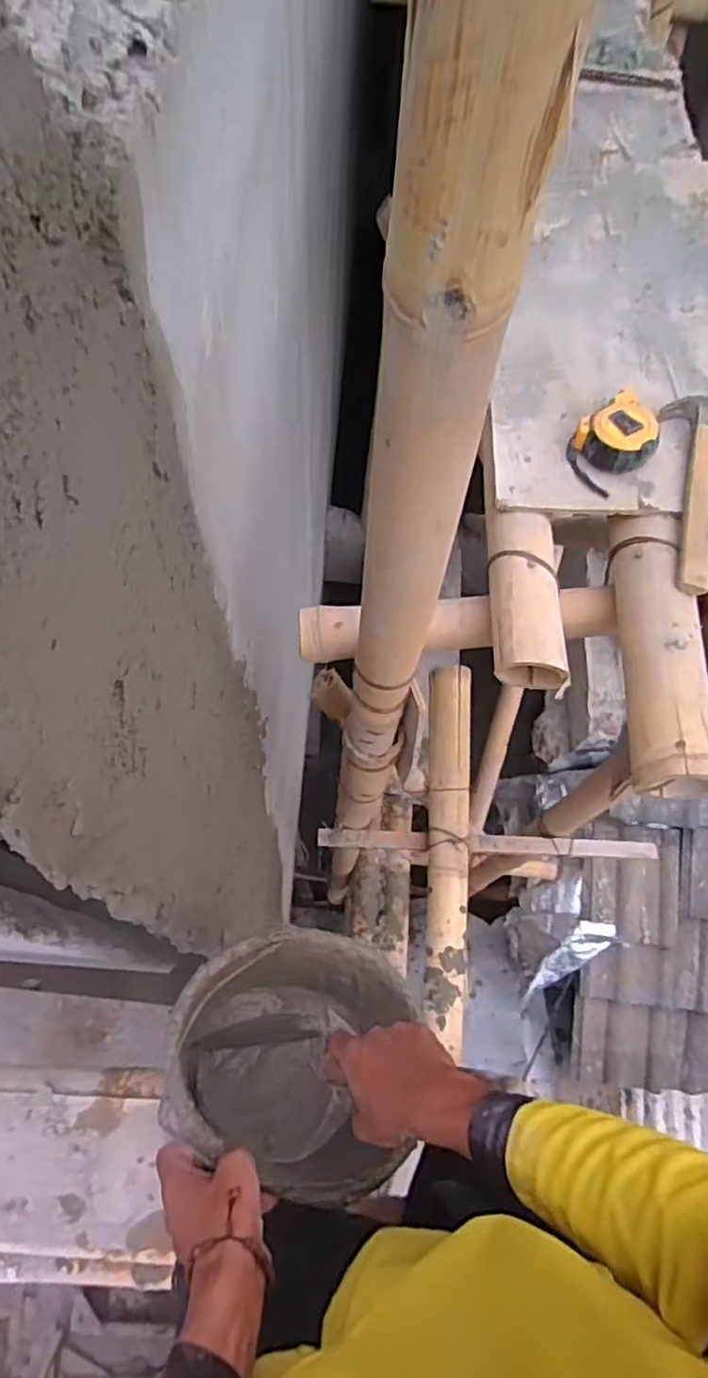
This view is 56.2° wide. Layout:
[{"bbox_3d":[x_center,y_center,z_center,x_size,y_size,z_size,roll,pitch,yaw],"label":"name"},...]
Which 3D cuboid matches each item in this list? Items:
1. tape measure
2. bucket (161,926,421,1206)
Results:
[{"bbox_3d":[0.290,-0.277,0.738,0.098,0.048,0.079,-36,72,-18],"label":"tape measure"},{"bbox_3d":[-0.055,0.345,0.640,0.210,0.168,0.204,1,65,-3],"label":"bucket"}]

